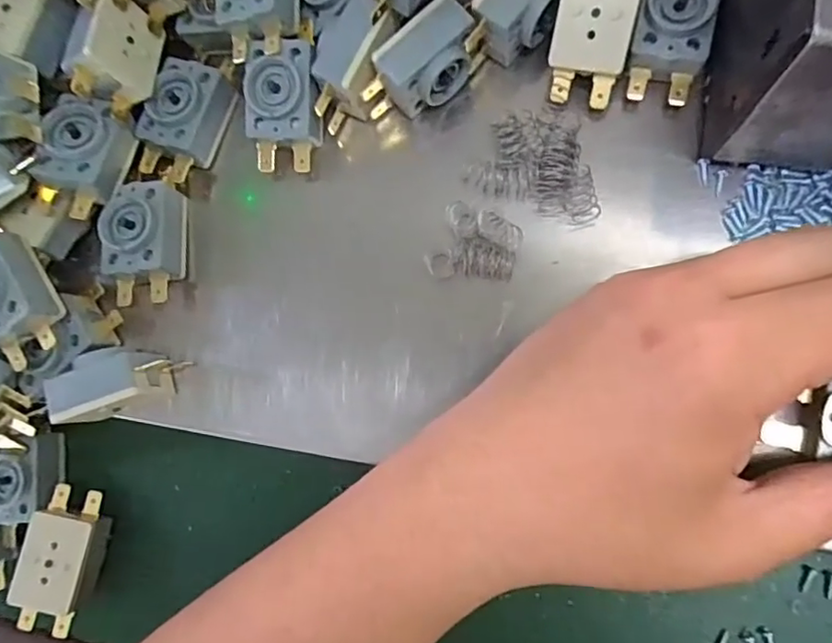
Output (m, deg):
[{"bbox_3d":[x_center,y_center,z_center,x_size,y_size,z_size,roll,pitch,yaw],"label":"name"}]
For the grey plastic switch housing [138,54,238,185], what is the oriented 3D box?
[{"bbox_3d":[-0.095,-0.082,0.240,0.029,0.022,0.047,18,88,11],"label":"grey plastic switch housing"}]

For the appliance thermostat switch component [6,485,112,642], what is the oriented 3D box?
[{"bbox_3d":[-0.147,0.100,0.242,0.026,0.019,0.058,15,87,11],"label":"appliance thermostat switch component"}]

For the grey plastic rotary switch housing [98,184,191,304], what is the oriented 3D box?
[{"bbox_3d":[-0.108,-0.031,0.234,0.024,0.024,0.048,-5,84,10],"label":"grey plastic rotary switch housing"}]

